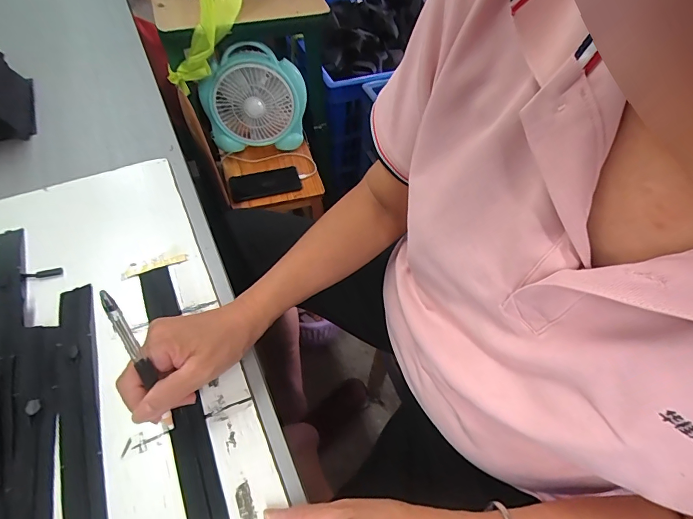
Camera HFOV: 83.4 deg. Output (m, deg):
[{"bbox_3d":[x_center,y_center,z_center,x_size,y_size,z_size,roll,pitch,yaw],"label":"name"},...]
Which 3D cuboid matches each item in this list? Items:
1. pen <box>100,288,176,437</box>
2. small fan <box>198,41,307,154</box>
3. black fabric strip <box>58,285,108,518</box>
[{"bbox_3d":[-0.159,0.086,0.303,0.010,0.154,0.005,-8,34,-10],"label":"pen"},{"bbox_3d":[-0.219,-0.384,0.930,0.231,0.233,0.078,-5,56,-7],"label":"small fan"},{"bbox_3d":[-0.223,0.172,0.331,0.034,0.008,0.351,-18,61,-15],"label":"black fabric strip"}]

